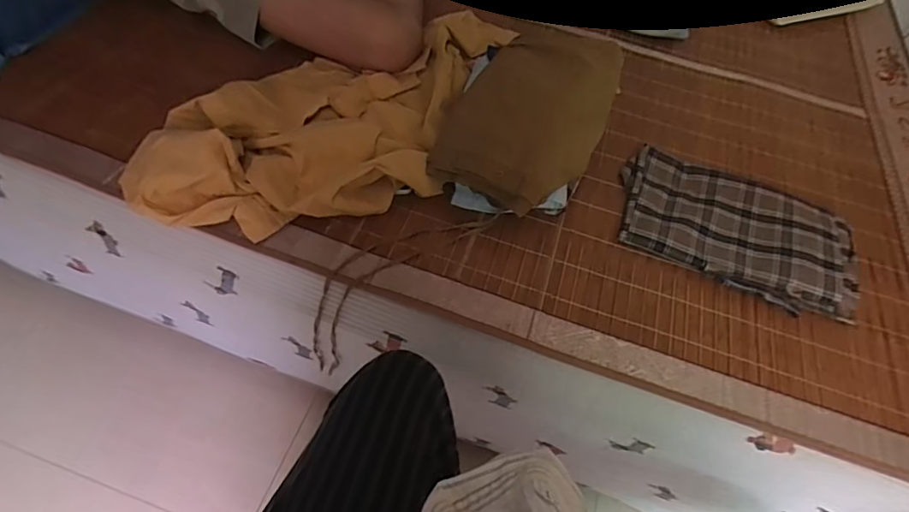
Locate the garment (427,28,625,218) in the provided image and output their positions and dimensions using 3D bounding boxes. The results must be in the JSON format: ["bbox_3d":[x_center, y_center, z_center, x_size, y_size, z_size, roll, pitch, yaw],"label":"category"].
[{"bbox_3d":[0.122,-0.219,0.746,0.204,0.089,0.309,31,57,12],"label":"garment"}]

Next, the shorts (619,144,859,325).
[{"bbox_3d":[0.423,-0.052,0.758,0.333,0.045,0.205,25,56,8],"label":"shorts"}]

